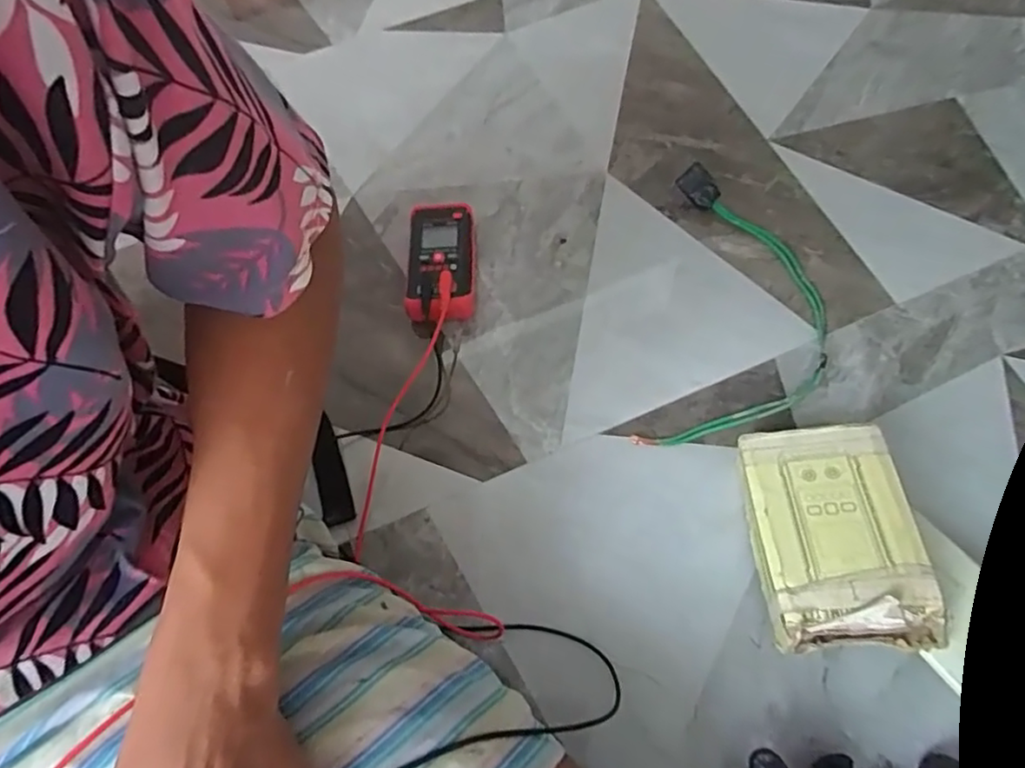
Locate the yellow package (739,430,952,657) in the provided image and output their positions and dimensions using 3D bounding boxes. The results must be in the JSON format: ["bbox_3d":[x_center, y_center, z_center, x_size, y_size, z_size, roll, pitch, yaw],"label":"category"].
[{"bbox_3d":[0.209,0.098,0.404,0.095,0.050,0.139,-8,53,13],"label":"yellow package"}]

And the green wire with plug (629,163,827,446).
[{"bbox_3d":[0.197,-0.067,0.523,0.141,0.028,0.277,11,63,8],"label":"green wire with plug"}]

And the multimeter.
[{"bbox_3d":[-0.065,-0.111,0.560,0.059,0.031,0.117,-1,62,1],"label":"multimeter"}]

